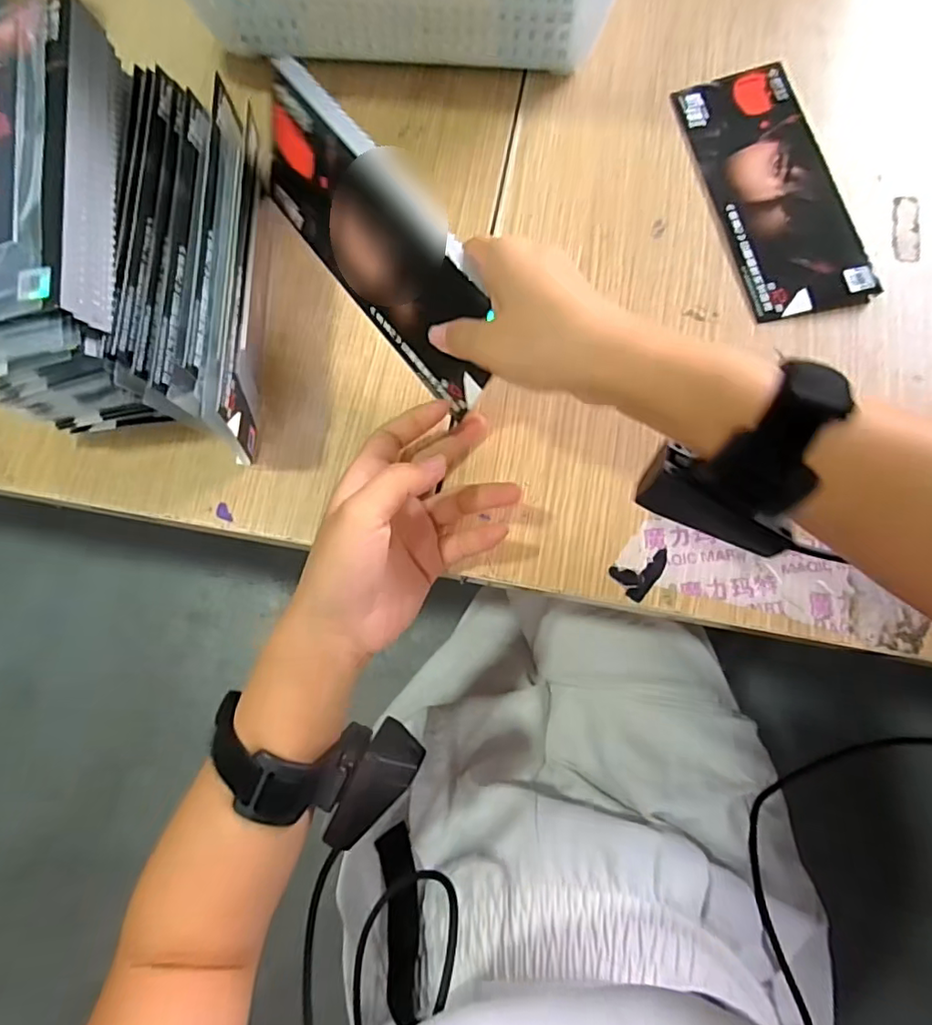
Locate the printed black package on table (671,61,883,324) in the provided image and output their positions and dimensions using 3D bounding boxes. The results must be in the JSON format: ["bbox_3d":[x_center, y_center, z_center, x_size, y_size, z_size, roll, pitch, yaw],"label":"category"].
[{"bbox_3d":[0.203,-0.217,0.372,0.076,0.013,0.188,-11,77,-1],"label":"printed black package on table"}]

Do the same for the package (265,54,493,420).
[{"bbox_3d":[-0.046,-0.144,0.302,0.010,0.084,0.183,-35,81,-33],"label":"package"}]

